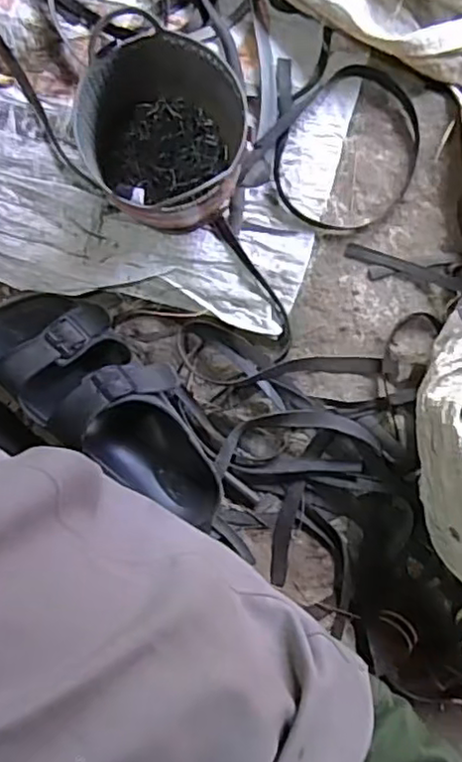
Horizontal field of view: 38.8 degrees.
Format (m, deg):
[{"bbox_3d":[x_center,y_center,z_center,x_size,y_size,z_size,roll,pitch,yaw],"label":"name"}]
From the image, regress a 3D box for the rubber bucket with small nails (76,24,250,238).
[{"bbox_3d":[-0.059,-0.233,0.624,0.146,0.111,0.157,0,88,-2],"label":"rubber bucket with small nails"}]

